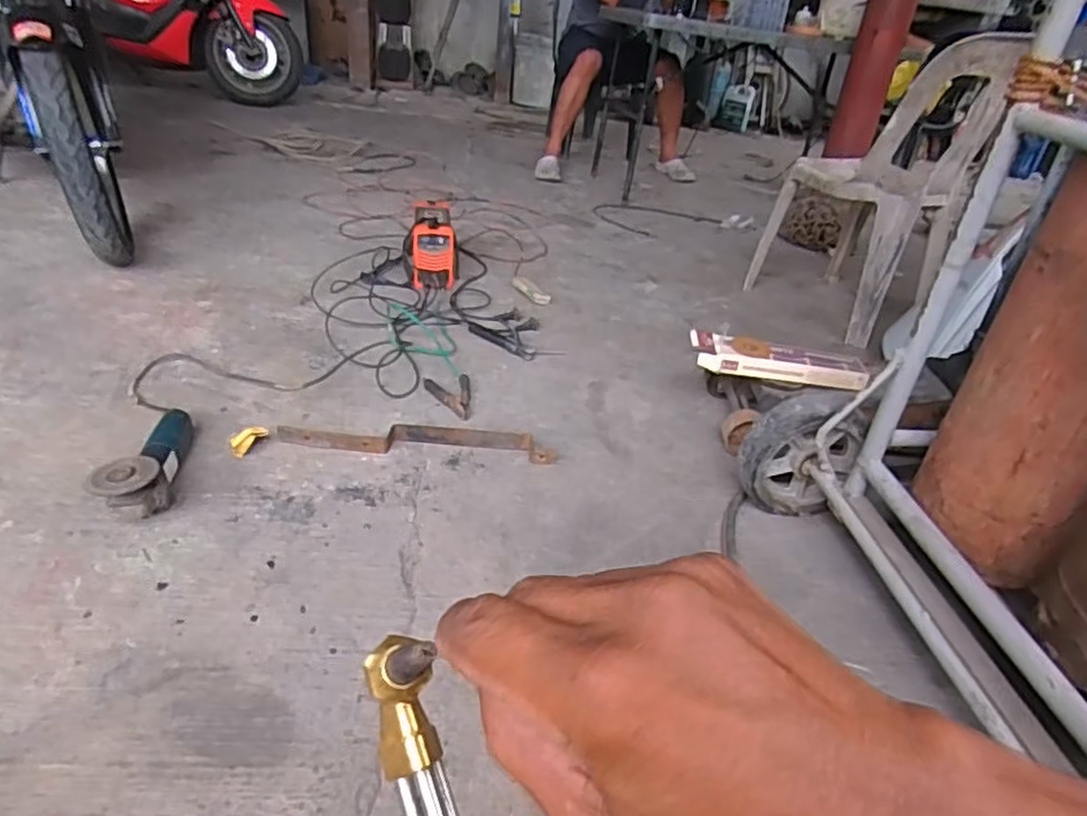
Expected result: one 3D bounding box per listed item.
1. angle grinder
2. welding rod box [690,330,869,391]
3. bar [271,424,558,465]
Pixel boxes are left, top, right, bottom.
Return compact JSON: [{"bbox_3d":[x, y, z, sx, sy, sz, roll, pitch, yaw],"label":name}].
[{"bbox_3d":[-0.641,0.082,1.116,0.088,0.108,0.285,-1,33,-13],"label":"angle grinder"},{"bbox_3d":[0.484,-0.099,1.418,0.363,0.052,0.096,7,32,0],"label":"welding rod box"},{"bbox_3d":[-0.232,0.061,1.298,0.504,0.031,0.057,4,32,-4],"label":"bar"}]

